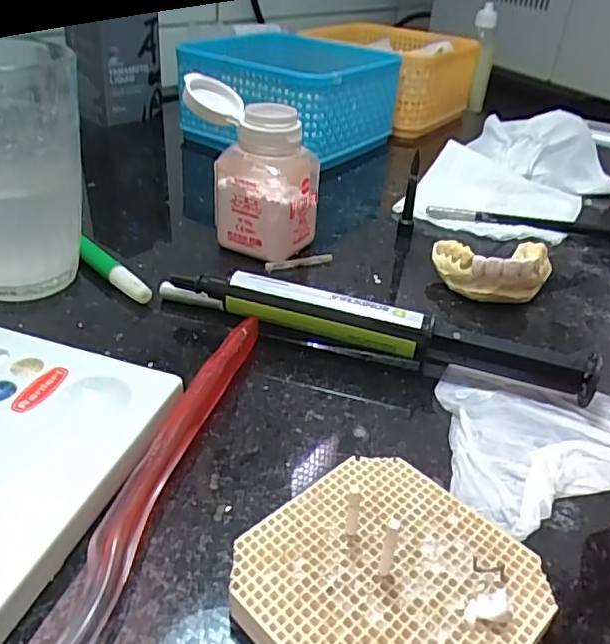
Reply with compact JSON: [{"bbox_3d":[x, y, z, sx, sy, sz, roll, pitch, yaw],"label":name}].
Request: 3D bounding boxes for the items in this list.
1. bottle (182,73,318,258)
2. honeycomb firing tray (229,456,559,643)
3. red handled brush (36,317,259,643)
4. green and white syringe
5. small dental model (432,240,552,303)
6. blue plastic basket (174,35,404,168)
[{"bbox_3d":[-0.029,-0.076,0.300,0.067,0.073,0.036,24,38,27],"label":"bottle"},{"bbox_3d":[0.020,0.067,0.150,0.064,0.011,0.066,33,42,33],"label":"honeycomb firing tray"},{"bbox_3d":[-0.046,0.052,0.163,0.019,0.012,0.181,14,34,14],"label":"red handled brush"},{"bbox_3d":[0.026,0.004,0.234,0.162,0.022,0.011,13,34,12],"label":"green and white syringe"},{"bbox_3d":[0.090,-0.025,0.284,0.052,0.025,0.034,3,33,-3],"label":"small dental model"},{"bbox_3d":[-0.011,-0.174,0.462,0.126,0.074,0.133,25,38,25],"label":"blue plastic basket"}]

